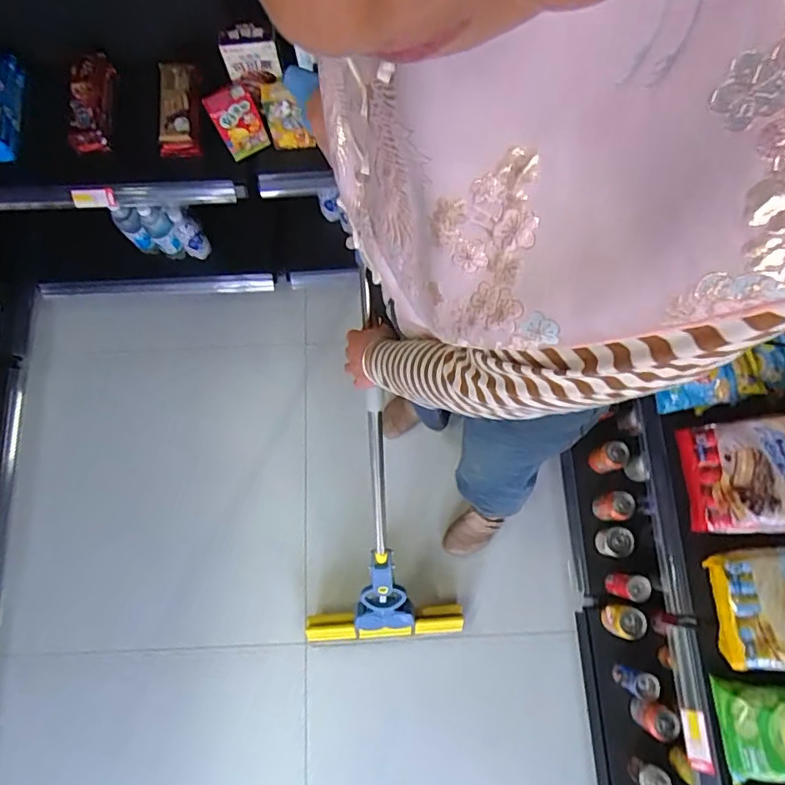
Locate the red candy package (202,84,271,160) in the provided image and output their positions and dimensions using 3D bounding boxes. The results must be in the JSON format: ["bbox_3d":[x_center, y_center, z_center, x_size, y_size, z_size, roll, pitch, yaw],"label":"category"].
[{"bbox_3d":[-0.328,-0.570,1.167,0.099,0.156,0.037,-25,77,-5],"label":"red candy package"}]

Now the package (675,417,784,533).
[{"bbox_3d":[0.639,0.144,0.952,0.230,0.045,0.189,-11,72,31],"label":"package"}]

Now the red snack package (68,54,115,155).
[{"bbox_3d":[-0.671,-0.645,1.202,0.094,0.054,0.221,-5,76,0],"label":"red snack package"}]

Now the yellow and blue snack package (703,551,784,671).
[{"bbox_3d":[0.652,0.364,0.917,0.186,0.050,0.185,-11,74,24],"label":"yellow and blue snack package"}]

